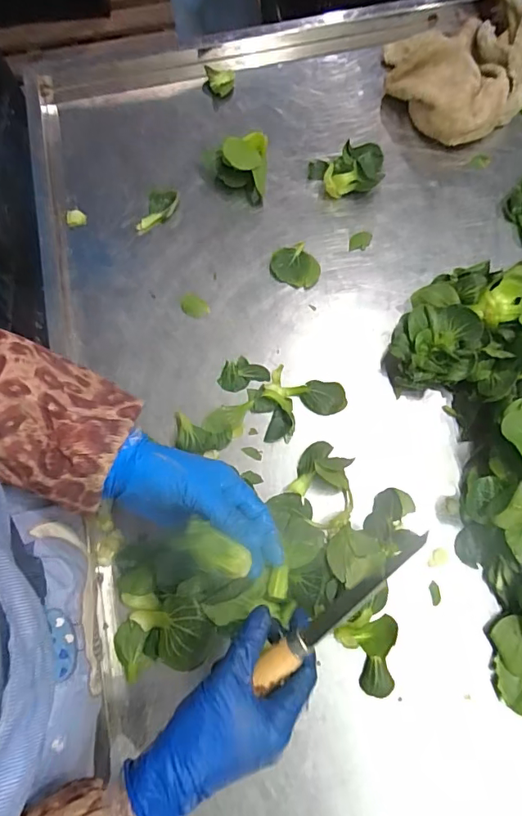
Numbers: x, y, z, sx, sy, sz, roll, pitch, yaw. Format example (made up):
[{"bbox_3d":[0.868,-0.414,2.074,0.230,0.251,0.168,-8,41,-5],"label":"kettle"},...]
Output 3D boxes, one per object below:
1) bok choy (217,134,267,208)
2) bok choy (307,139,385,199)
[{"bbox_3d":[-0.024,-0.291,0.572,0.063,0.042,0.088,0,73,2],"label":"bok choy"},{"bbox_3d":[0.107,-0.287,0.575,0.089,0.038,0.064,-13,73,-2],"label":"bok choy"}]

